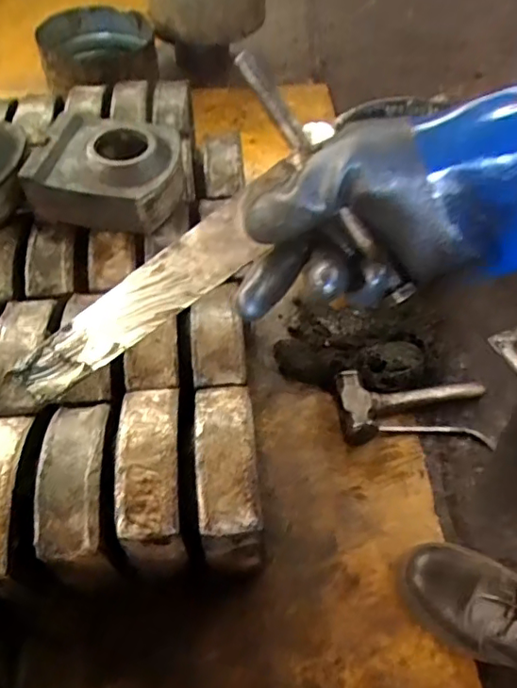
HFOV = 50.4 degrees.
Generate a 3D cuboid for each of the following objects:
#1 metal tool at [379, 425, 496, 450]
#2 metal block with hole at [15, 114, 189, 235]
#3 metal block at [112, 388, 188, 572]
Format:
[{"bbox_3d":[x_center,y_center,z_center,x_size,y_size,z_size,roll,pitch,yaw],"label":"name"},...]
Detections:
[{"bbox_3d":[0.249,0.123,0.767,0.160,0.006,0.027,8,39,3],"label":"metal tool"},{"bbox_3d":[-0.204,-0.243,0.757,0.203,0.071,0.178,12,53,9],"label":"metal block with hole"},{"bbox_3d":[-0.109,0.125,0.558,0.062,0.067,0.170,-5,67,-4],"label":"metal block"}]

